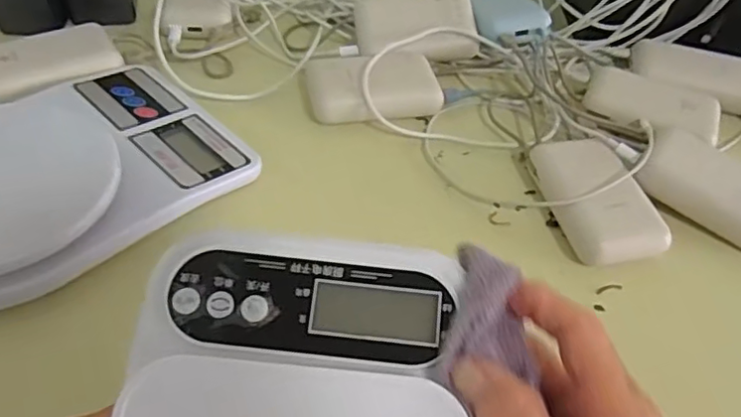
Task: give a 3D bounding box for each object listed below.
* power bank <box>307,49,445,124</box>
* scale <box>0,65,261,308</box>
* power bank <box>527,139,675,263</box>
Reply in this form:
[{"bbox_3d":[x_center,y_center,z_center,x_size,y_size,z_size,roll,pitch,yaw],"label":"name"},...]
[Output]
[{"bbox_3d":[0.002,-0.097,0.483,0.103,0.028,0.067,-2,48,-7],"label":"power bank"},{"bbox_3d":[-0.200,-0.029,0.387,0.153,0.039,0.221,35,54,24],"label":"scale"},{"bbox_3d":[0.156,-0.005,0.419,0.057,0.025,0.100,-7,49,-12],"label":"power bank"}]

